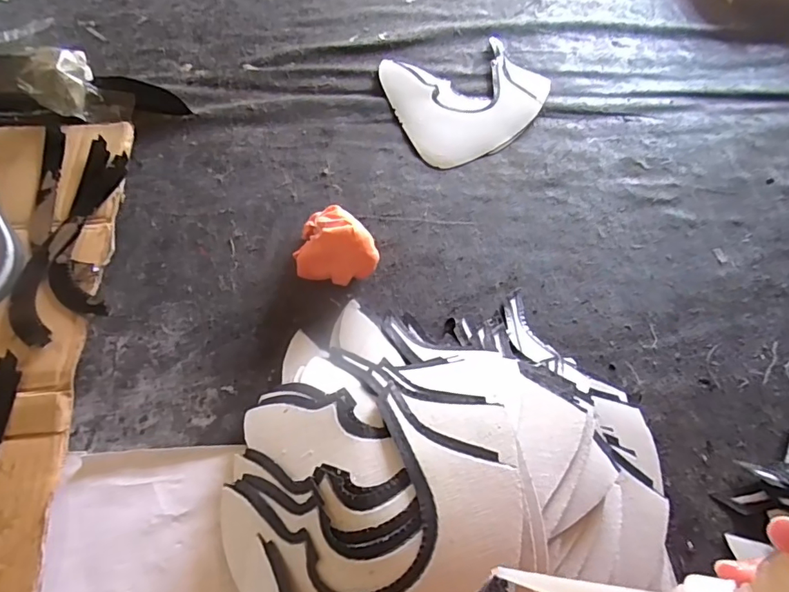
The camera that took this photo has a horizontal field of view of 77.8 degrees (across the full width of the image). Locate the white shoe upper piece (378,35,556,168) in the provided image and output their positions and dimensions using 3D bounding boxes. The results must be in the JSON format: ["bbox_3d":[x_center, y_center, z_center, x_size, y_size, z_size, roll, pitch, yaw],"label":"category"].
[{"bbox_3d":[0.092,-0.227,0.558,0.188,0.011,0.175,-15,58,-14],"label":"white shoe upper piece"}]

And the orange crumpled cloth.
[{"bbox_3d":[-0.046,-0.042,0.406,0.063,0.057,0.050,4,55,0],"label":"orange crumpled cloth"}]

